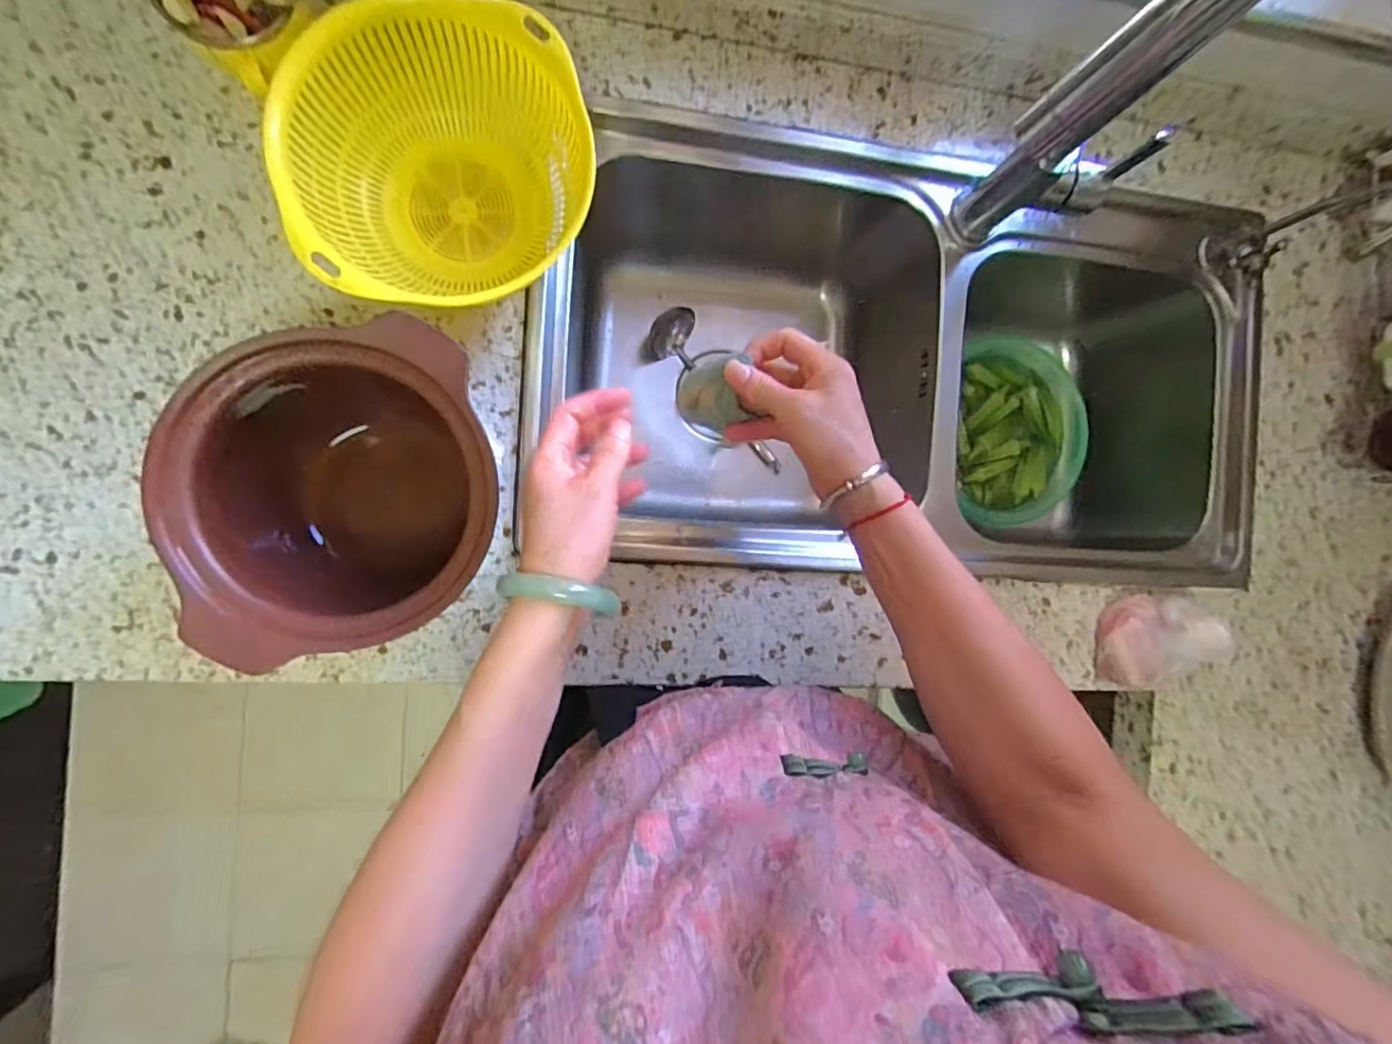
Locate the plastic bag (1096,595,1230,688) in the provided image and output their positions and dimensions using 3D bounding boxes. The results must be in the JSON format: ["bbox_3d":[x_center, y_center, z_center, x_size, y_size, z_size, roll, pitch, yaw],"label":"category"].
[{"bbox_3d":[0.437,0.117,0.568,0.090,0.072,0.064,-41,96,-7],"label":"plastic bag"}]

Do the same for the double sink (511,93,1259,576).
[{"bbox_3d":[0.208,-0.169,0.677,0.725,0.257,0.399,5,89,-9],"label":"double sink"}]

